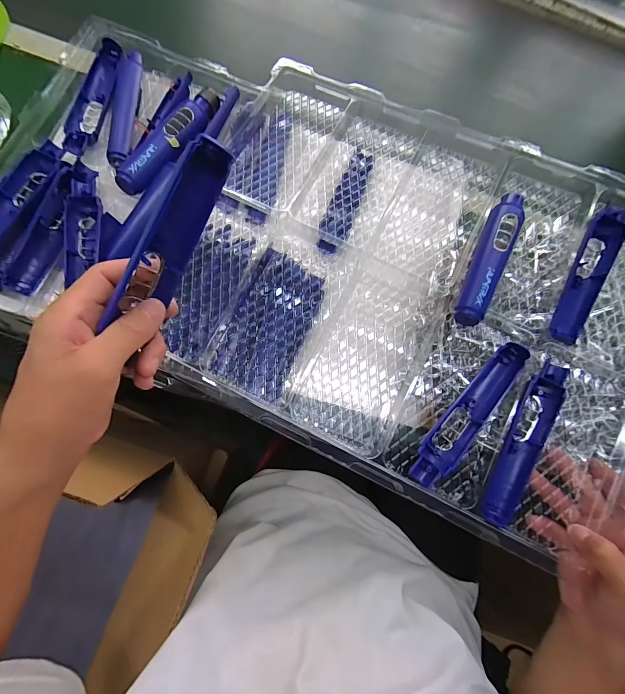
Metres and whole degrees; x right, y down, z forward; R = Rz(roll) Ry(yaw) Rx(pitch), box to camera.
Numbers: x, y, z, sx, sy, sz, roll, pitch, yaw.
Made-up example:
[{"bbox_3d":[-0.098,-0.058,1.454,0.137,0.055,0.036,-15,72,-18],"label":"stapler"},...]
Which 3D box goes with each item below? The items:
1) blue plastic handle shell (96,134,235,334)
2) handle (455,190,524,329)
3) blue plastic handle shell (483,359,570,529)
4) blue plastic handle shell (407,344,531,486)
[{"bbox_3d":[-0.101,-0.076,0.224,0.027,0.034,0.135,36,101,6],"label":"blue plastic handle shell"},{"bbox_3d":[0.202,-0.102,0.366,0.041,0.036,0.179,26,79,3],"label":"handle"},{"bbox_3d":[0.218,0.096,0.332,0.041,0.027,0.172,22,77,-1],"label":"blue plastic handle shell"},{"bbox_3d":[0.165,0.071,0.337,0.038,0.027,0.170,43,78,4],"label":"blue plastic handle shell"}]

